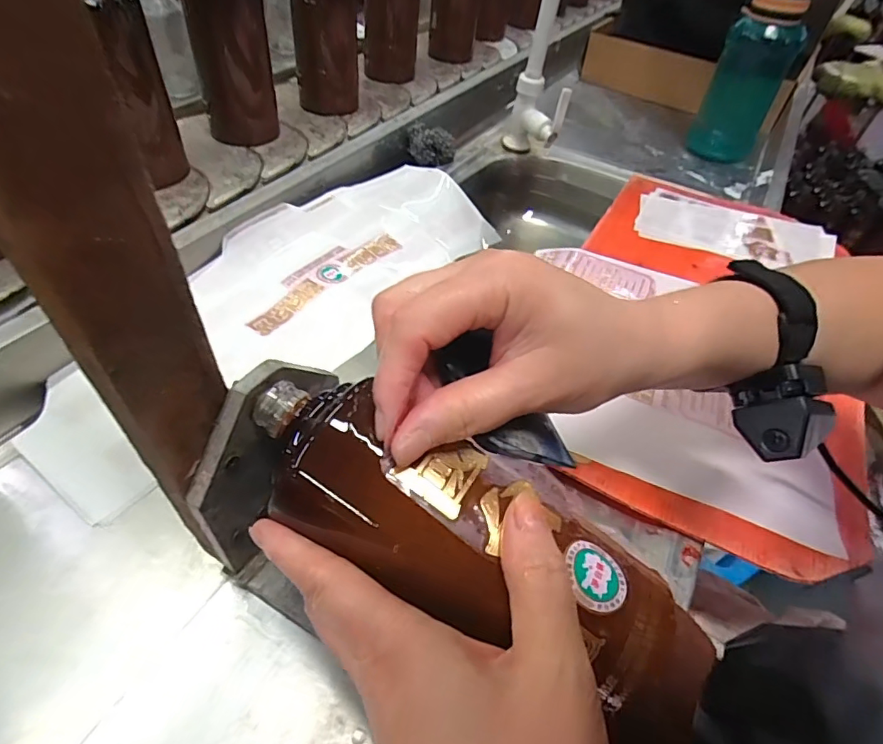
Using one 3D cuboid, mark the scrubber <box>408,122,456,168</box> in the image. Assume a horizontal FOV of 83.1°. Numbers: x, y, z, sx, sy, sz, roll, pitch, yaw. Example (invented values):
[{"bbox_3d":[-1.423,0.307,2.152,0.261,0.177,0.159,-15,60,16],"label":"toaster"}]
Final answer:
[{"bbox_3d":[-0.012,-0.303,0.656,0.064,0.041,0.042,7,48,-5],"label":"scrubber"}]

